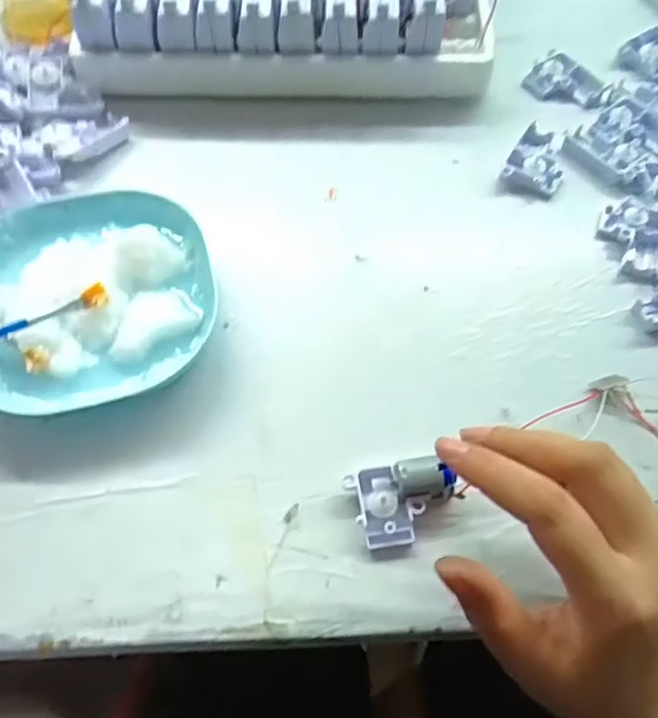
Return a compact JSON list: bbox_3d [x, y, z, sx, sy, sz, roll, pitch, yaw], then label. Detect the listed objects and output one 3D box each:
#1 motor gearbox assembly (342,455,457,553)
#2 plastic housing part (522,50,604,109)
[{"bbox_3d":[0.034,0.065,0.284,0.046,0.022,0.036,-9,66,-7],"label":"motor gearbox assembly"},{"bbox_3d":[0.165,-0.195,0.441,0.038,0.014,0.051,-40,67,-20],"label":"plastic housing part"}]

